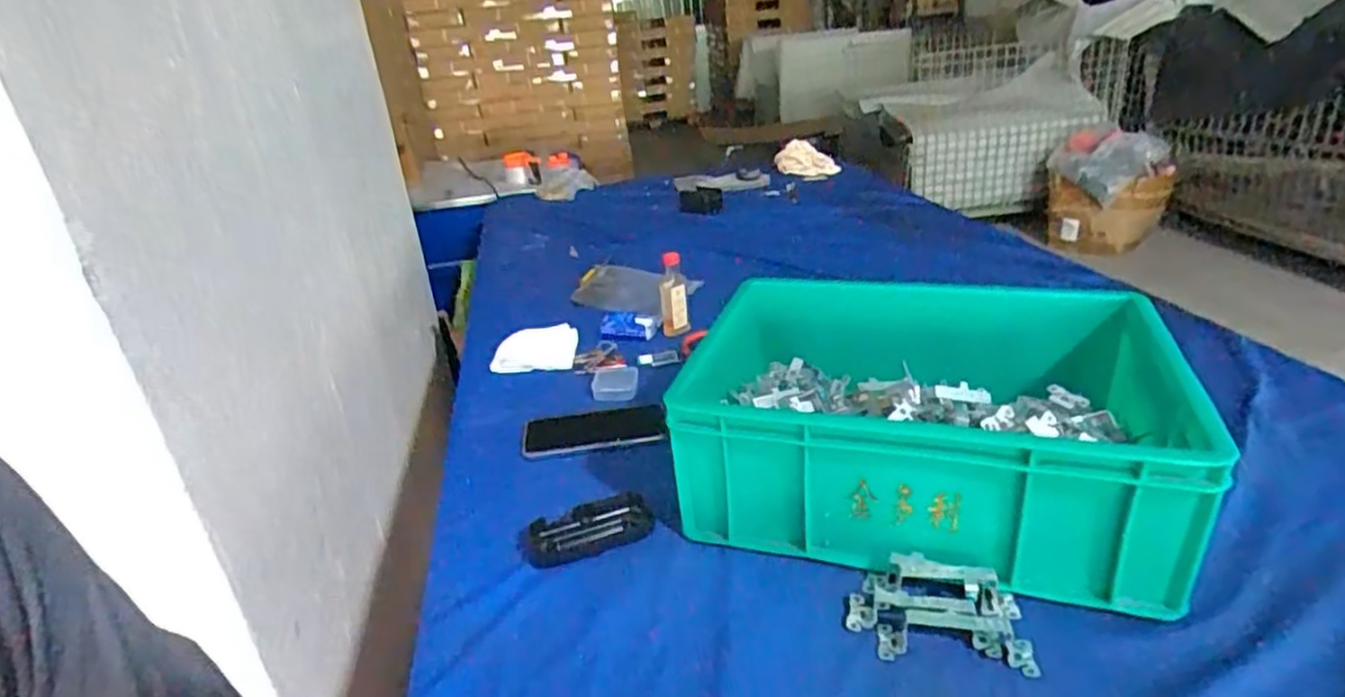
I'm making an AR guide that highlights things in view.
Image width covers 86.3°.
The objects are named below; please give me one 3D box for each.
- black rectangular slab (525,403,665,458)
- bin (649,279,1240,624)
[{"bbox_3d":[-0.091,0.091,0.828,0.164,0.013,0.073,-6,25,-1],"label":"black rectangular slab"},{"bbox_3d":[0.225,0.064,0.669,0.387,0.146,0.282,3,27,17],"label":"bin"}]

